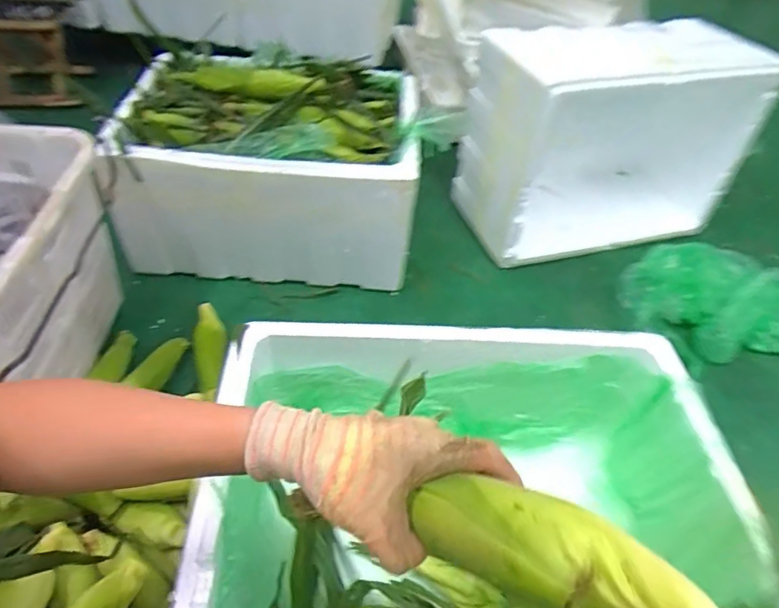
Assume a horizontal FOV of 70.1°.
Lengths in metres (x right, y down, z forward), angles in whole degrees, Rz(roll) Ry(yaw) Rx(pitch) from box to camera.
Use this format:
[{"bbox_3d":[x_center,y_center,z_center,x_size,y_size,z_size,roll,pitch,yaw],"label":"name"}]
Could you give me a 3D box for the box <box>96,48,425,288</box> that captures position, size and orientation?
[{"bbox_3d":[-0.243,-0.289,1.190,0.579,0.327,0.391,-1,46,-7],"label":"box"}]

